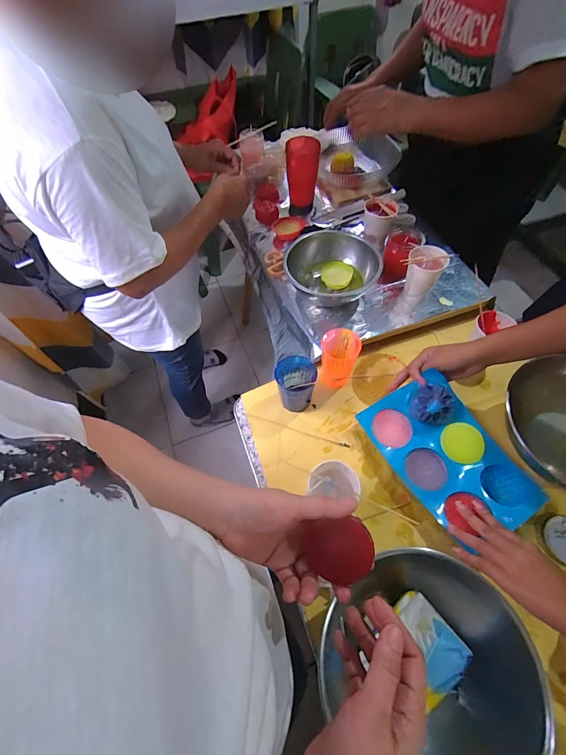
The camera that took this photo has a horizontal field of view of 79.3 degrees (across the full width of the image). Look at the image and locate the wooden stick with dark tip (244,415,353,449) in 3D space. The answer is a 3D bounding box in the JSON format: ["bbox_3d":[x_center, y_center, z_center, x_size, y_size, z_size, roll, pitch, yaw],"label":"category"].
[{"bbox_3d":[0.027,0.099,0.633,0.195,0.007,0.006,16,61,13],"label":"wooden stick with dark tip"}]

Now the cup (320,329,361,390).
[{"bbox_3d":[0.104,-0.032,0.650,0.068,0.106,0.069,-1,58,2],"label":"cup"}]

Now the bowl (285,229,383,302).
[{"bbox_3d":[0.100,-0.217,0.716,0.188,0.080,0.167,8,59,8],"label":"bowl"}]

